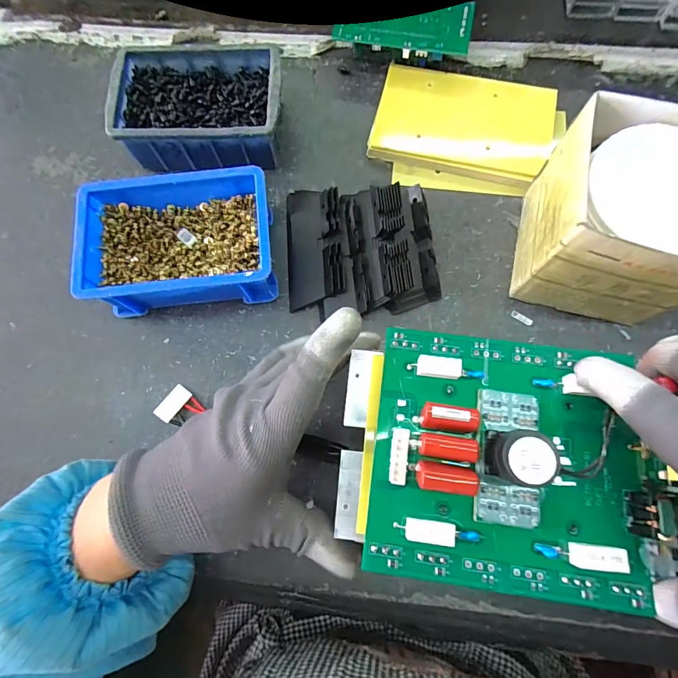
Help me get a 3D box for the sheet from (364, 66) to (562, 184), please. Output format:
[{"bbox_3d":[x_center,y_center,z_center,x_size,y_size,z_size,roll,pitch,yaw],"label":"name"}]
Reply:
[{"bbox_3d":[0.119,-0.208,0.376,0.162,0.018,0.105,14,75,5],"label":"sheet"}]

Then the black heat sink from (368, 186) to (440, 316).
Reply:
[{"bbox_3d":[0.058,-0.082,0.340,0.050,0.032,0.109,-5,74,0],"label":"black heat sink"}]

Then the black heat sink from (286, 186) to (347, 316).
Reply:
[{"bbox_3d":[-0.022,-0.084,0.346,0.048,0.022,0.109,-4,74,0],"label":"black heat sink"}]

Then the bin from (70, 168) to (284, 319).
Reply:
[{"bbox_3d":[-0.129,-0.077,0.329,0.150,0.058,0.107,-5,74,0],"label":"bin"}]

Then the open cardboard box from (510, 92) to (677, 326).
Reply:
[{"bbox_3d":[0.209,-0.085,0.297,0.109,0.112,0.115,15,75,5],"label":"open cardboard box"}]

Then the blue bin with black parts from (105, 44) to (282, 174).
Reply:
[{"bbox_3d":[-0.122,-0.207,0.357,0.144,0.055,0.109,2,74,2],"label":"blue bin with black parts"}]

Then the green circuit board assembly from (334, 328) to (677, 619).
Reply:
[{"bbox_3d":[0.093,0.060,0.196,0.165,0.042,0.126,7,75,3],"label":"green circuit board assembly"}]

